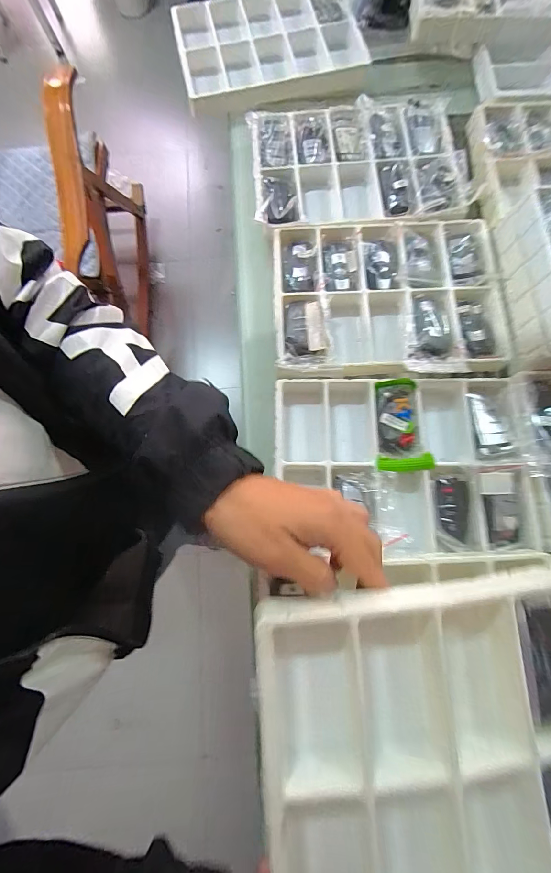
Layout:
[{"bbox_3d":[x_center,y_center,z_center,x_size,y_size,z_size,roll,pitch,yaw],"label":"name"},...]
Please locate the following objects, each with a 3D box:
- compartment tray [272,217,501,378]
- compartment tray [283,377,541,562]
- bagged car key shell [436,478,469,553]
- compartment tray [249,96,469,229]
[{"bbox_3d":[0.118,-0.150,0.374,0.230,0.031,0.183,-1,77,1],"label":"compartment tray"},{"bbox_3d":[0.117,0.027,0.328,0.227,0.035,0.171,0,77,2],"label":"compartment tray"},{"bbox_3d":[0.166,0.073,0.317,0.026,0.010,0.065,2,77,2],"label":"bagged car key shell"},{"bbox_3d":[0.095,-0.326,0.420,0.237,0.038,0.173,-4,77,1],"label":"compartment tray"}]

